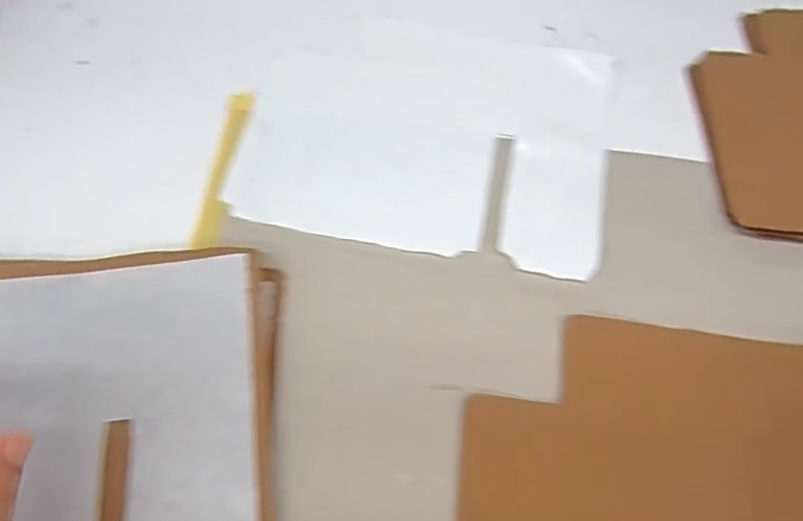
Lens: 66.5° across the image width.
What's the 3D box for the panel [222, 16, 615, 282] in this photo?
[{"bbox_3d":[0.020,-0.089,0.406,0.229,0.005,0.183,12,63,3],"label":"panel"}]

